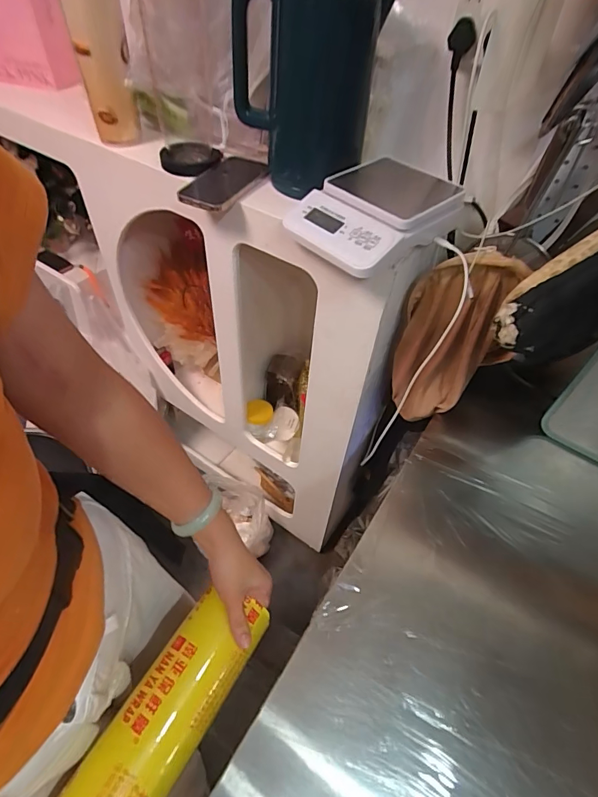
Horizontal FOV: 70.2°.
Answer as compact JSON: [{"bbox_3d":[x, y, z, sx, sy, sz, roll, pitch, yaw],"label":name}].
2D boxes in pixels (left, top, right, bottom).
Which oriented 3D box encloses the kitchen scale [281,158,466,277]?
[{"bbox_3d":[0.105,-0.259,0.581,0.224,0.053,0.166,-33,60,-28],"label":"kitchen scale"}]

